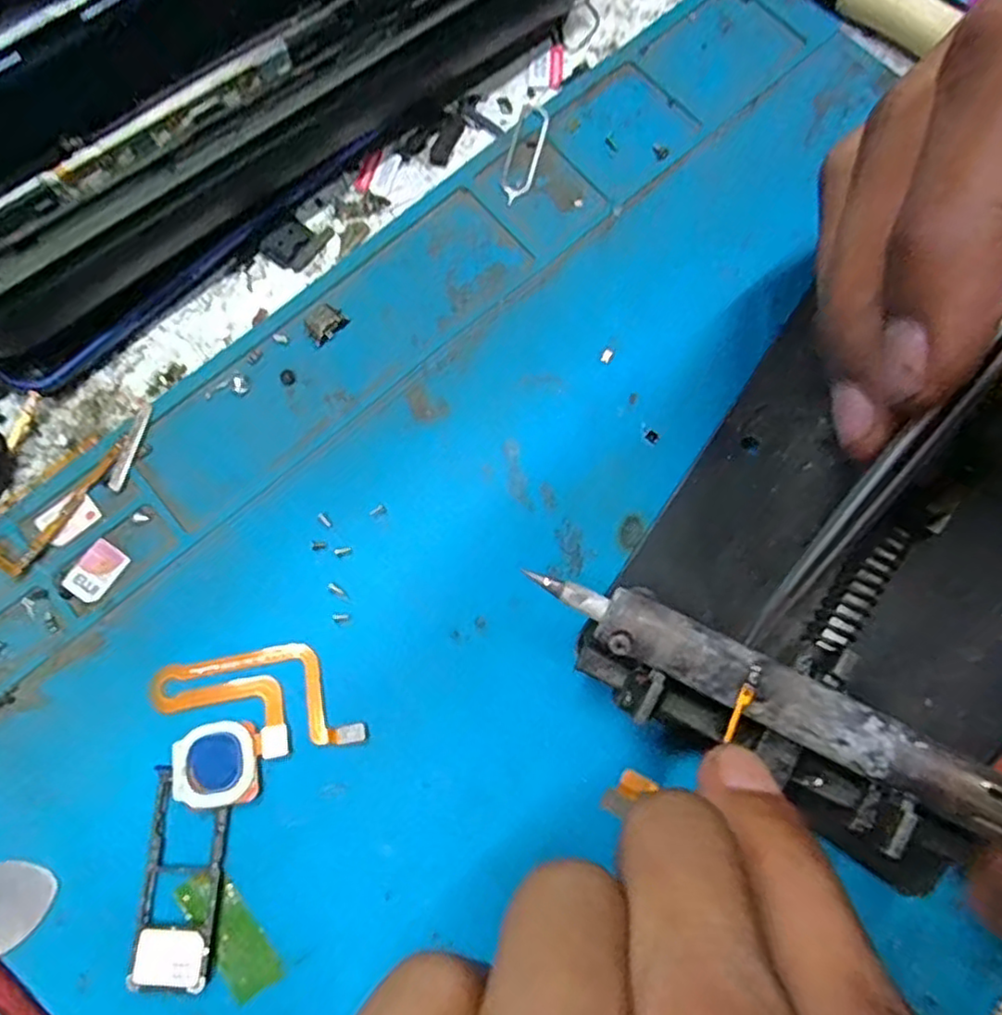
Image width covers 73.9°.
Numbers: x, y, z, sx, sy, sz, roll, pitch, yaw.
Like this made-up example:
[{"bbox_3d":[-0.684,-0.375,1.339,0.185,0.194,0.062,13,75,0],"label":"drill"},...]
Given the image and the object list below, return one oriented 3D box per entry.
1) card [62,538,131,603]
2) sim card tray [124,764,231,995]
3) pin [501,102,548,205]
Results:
[{"bbox_3d":[-0.087,0.014,0.143,0.009,0.004,0.012,35,75,5],"label":"card"},{"bbox_3d":[-0.061,0.070,0.127,0.015,0.004,0.038,1,77,1],"label":"sim card tray"},{"bbox_3d":[0.006,-0.087,0.163,0.008,0.004,0.027,14,83,5],"label":"pin"}]

